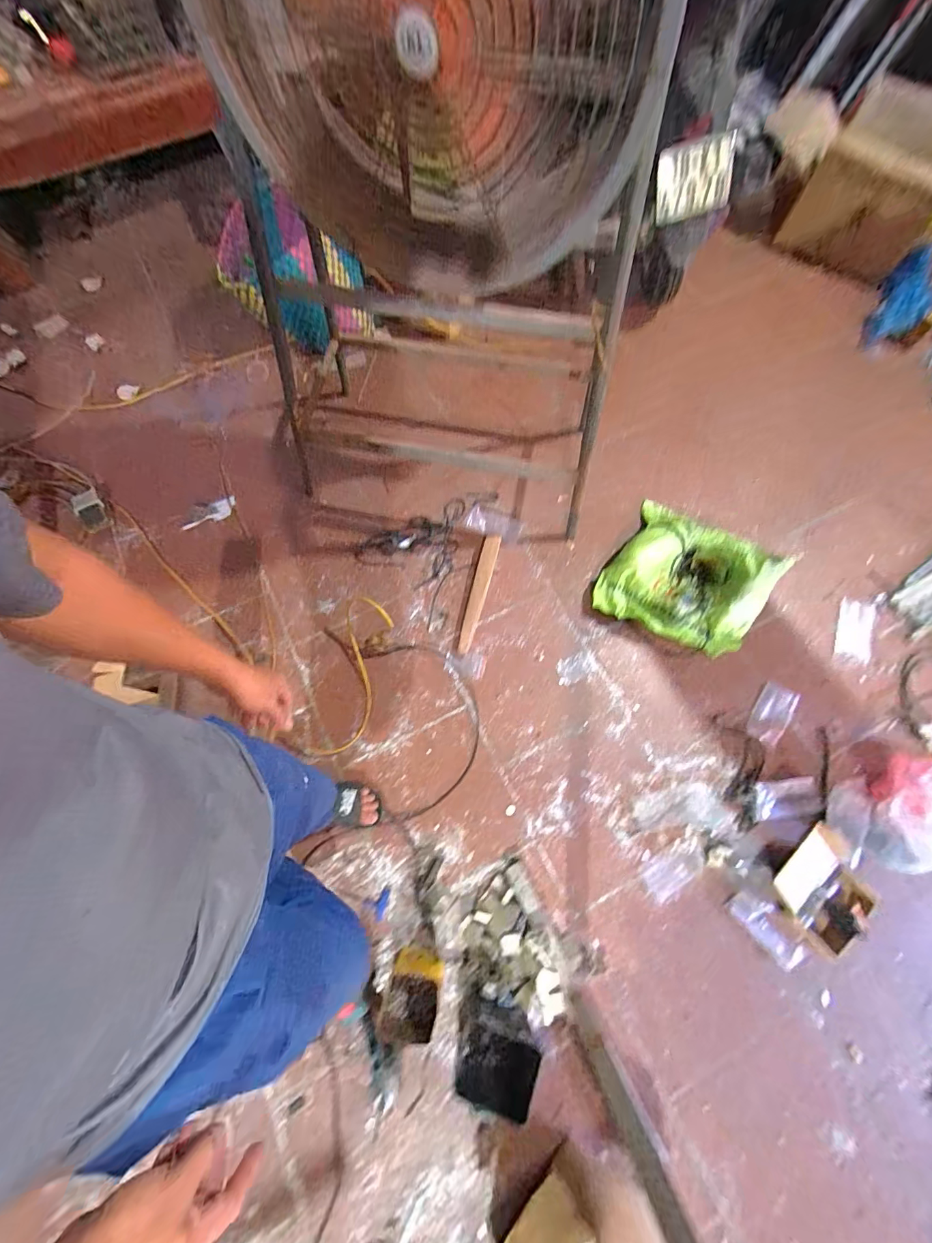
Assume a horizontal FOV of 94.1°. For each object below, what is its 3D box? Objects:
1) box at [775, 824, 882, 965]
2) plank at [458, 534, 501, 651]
[{"bbox_3d":[0.869,0.650,1.061,0.220,0.114,0.251,-36,75,-10],"label":"box"},{"bbox_3d":[0.039,-0.091,1.363,0.052,0.030,0.394,14,73,5],"label":"plank"}]

